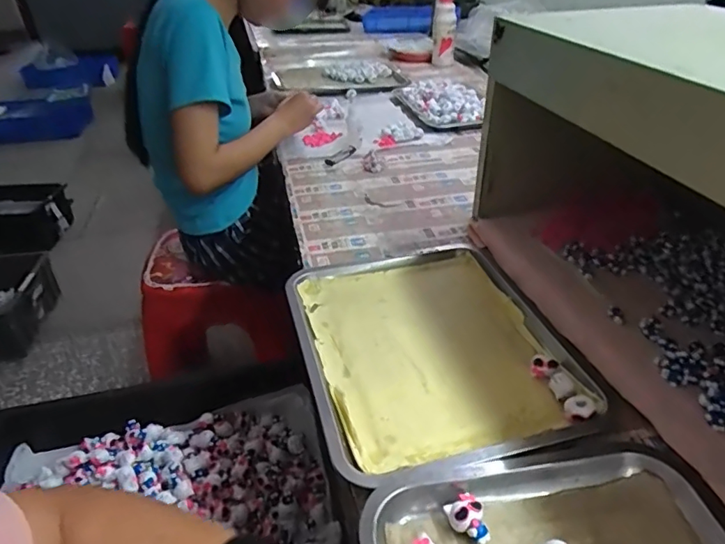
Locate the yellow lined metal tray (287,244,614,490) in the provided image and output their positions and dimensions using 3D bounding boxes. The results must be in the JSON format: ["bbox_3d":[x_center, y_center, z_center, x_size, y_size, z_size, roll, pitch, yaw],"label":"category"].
[{"bbox_3d":[0.068,0.070,0.564,0.260,0.021,0.331,-11,35,-11],"label":"yellow lined metal tray"}]

